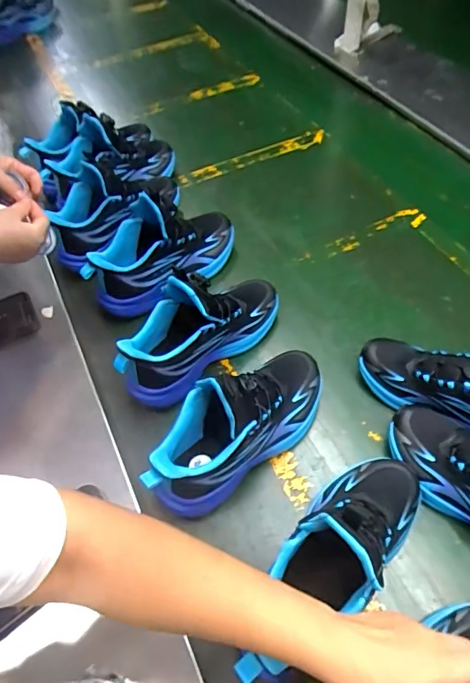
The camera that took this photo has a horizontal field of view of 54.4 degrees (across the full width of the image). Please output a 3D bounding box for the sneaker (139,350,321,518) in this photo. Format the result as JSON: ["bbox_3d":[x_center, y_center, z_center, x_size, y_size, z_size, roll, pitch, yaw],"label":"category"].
[{"bbox_3d":[0.009,0.093,0.528,0.247,0.123,0.090,-36,59,-19],"label":"sneaker"}]

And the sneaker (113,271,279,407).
[{"bbox_3d":[-0.044,-0.023,0.609,0.248,0.142,0.087,-39,60,-21],"label":"sneaker"}]

